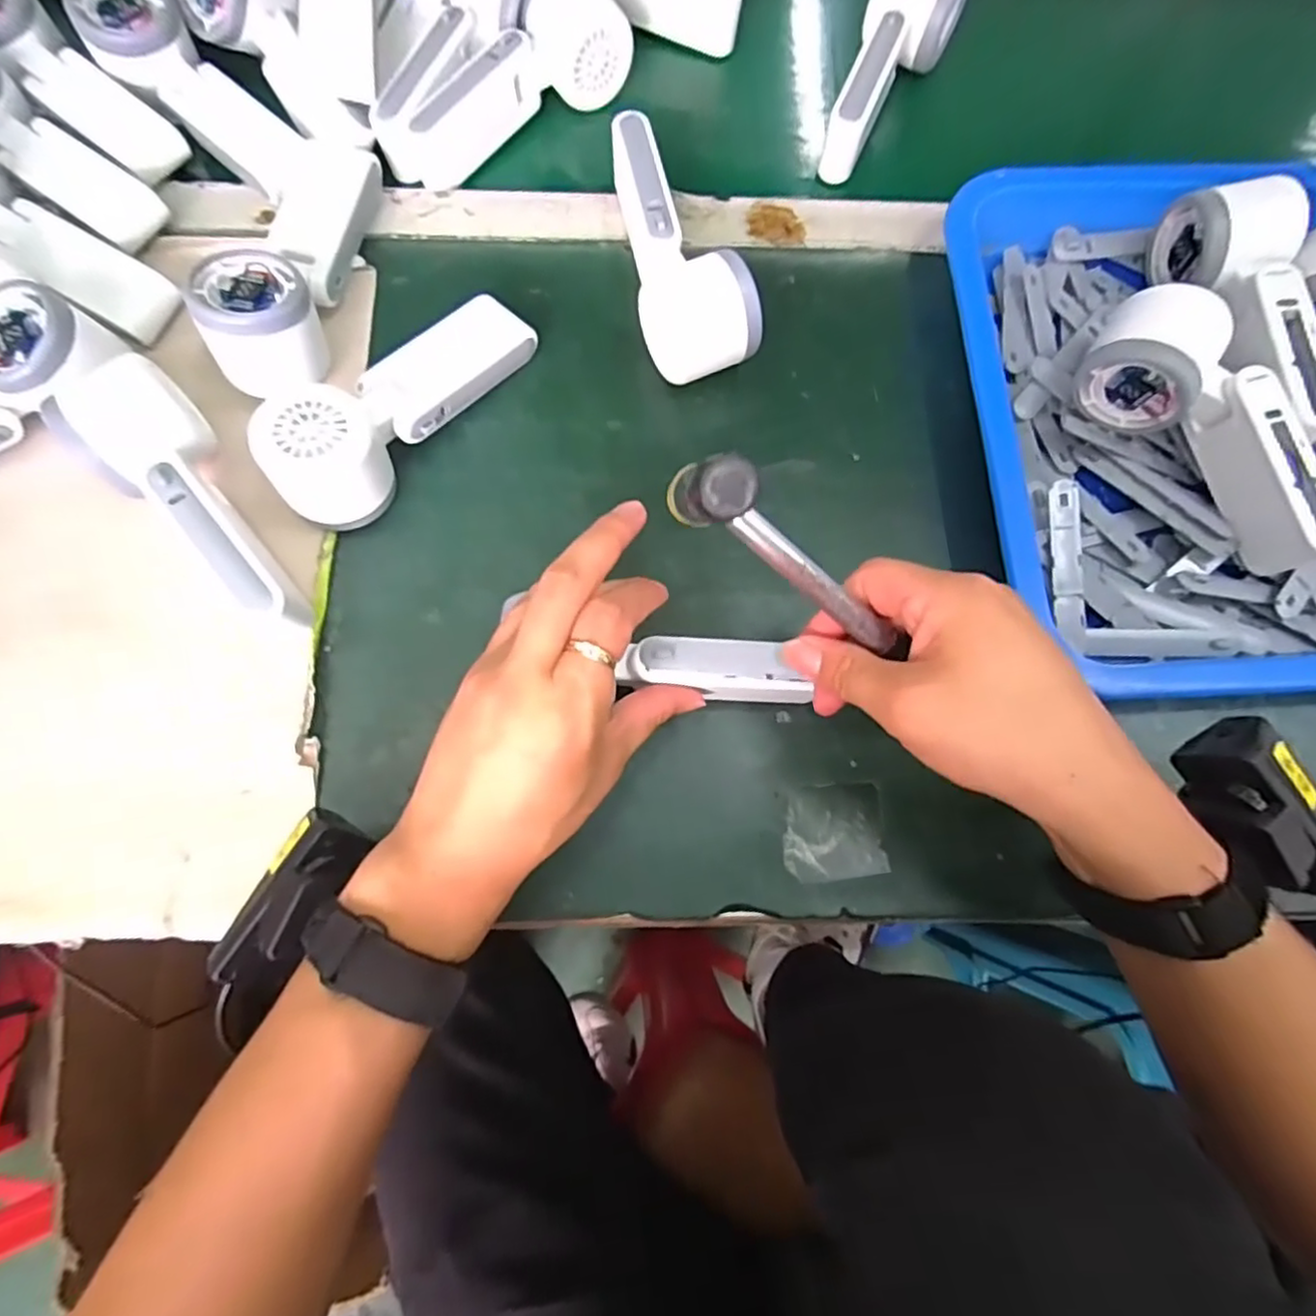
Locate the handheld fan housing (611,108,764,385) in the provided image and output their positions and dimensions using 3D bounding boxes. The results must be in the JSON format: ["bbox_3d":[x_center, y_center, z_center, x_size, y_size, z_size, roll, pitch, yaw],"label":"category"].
[{"bbox_3d":[0.014,-0.239,0.387,0.062,0.057,0.165,-10,75,-4],"label":"handheld fan housing"}]

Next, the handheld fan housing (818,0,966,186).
[{"bbox_3d":[0.152,-0.387,0.431,0.058,0.056,0.148,21,75,4],"label":"handheld fan housing"}]

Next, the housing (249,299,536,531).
[{"bbox_3d":[-0.141,-0.144,0.360,0.056,0.055,0.162,34,76,7],"label":"housing"}]

